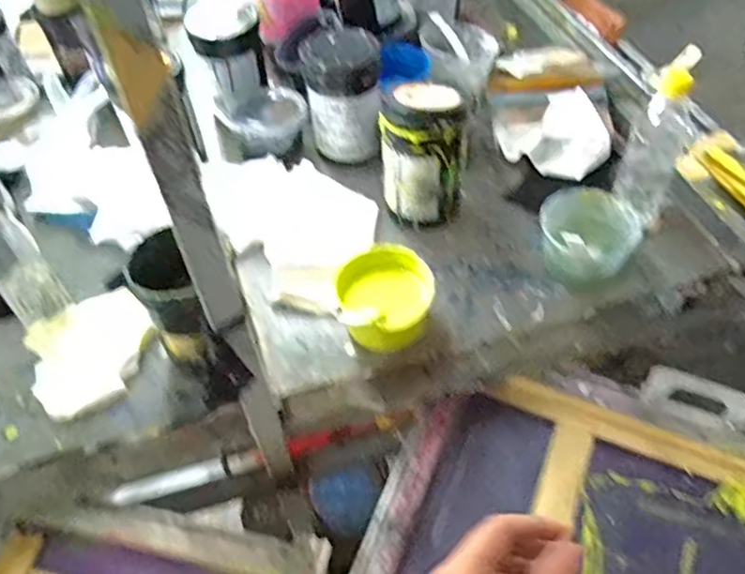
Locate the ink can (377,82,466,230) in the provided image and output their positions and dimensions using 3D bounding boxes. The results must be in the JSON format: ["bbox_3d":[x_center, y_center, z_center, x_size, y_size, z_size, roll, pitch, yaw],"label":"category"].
[{"bbox_3d":[0.066,-0.167,0.845,0.100,0.174,0.097,-2,50,3],"label":"ink can"}]

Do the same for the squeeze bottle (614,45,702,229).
[{"bbox_3d":[0.360,-0.183,0.804,0.069,0.233,0.084,18,54,19],"label":"squeeze bottle"}]

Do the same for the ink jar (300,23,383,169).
[{"bbox_3d":[-0.041,-0.285,0.952,0.113,0.162,0.112,0,50,4],"label":"ink jar"}]

